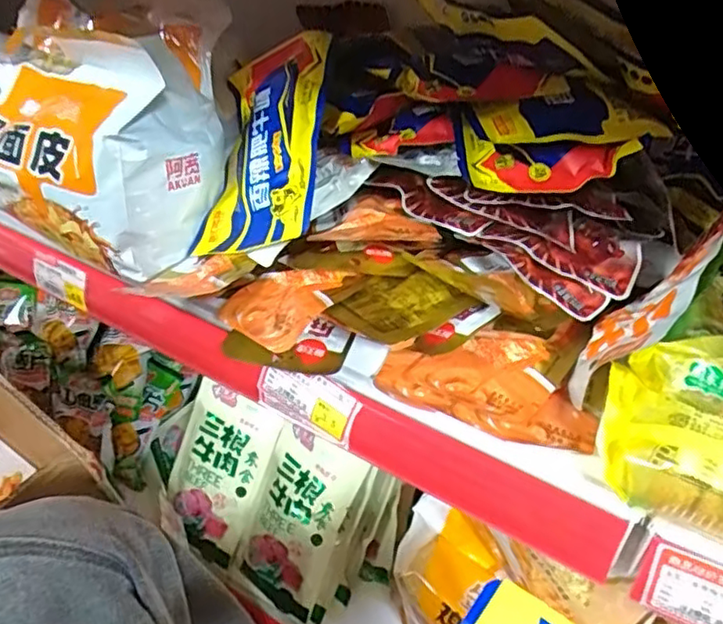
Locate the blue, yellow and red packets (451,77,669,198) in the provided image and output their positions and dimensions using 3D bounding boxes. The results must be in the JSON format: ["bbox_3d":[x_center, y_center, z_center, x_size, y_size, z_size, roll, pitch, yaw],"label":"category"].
[{"bbox_3d":[0.110,-0.103,0.365,0.105,0.034,0.068,-2,43,2],"label":"blue, yellow and red packets"}]

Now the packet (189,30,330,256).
[{"bbox_3d":[-0.073,-0.117,0.450,0.104,0.014,0.160,-11,66,37],"label":"packet"}]

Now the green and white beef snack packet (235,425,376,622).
[{"bbox_3d":[-0.065,0.212,0.636,0.098,0.180,0.023,26,9,29],"label":"green and white beef snack packet"}]

